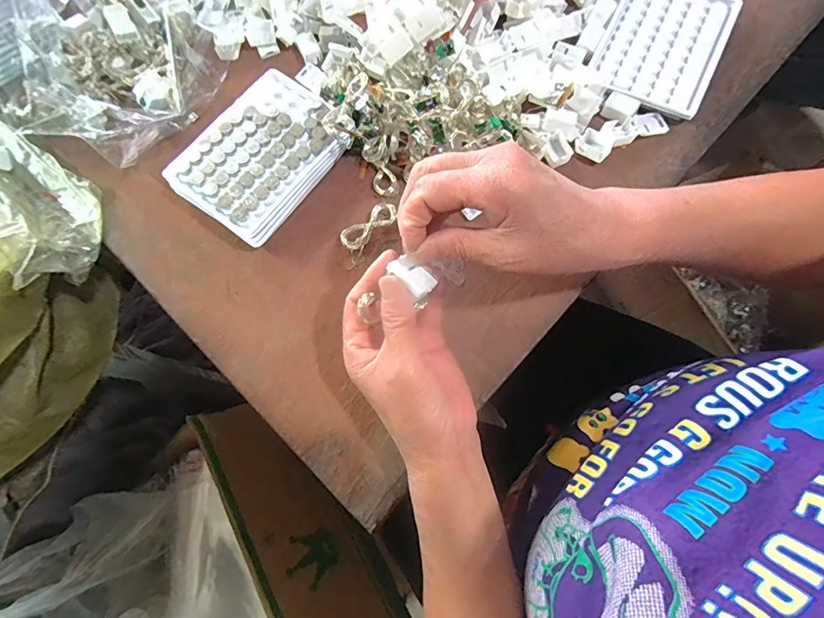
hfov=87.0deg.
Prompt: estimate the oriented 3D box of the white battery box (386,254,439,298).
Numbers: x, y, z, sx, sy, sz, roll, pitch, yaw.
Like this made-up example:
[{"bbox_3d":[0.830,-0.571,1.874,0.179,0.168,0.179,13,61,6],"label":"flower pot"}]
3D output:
[{"bbox_3d":[0.000,-0.019,0.258,0.027,0.009,0.018,46,54,6],"label":"white battery box"}]

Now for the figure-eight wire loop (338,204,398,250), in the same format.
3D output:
[{"bbox_3d":[-0.034,-0.066,0.344,0.050,0.012,0.022,-35,75,-7],"label":"figure-eight wire loop"}]

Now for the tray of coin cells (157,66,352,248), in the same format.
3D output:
[{"bbox_3d":[-0.122,-0.127,0.357,0.099,0.022,0.132,37,79,13],"label":"tray of coin cells"}]

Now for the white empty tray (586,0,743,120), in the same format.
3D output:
[{"bbox_3d":[0.214,-0.227,0.371,0.095,0.017,0.126,26,77,10],"label":"white empty tray"}]

